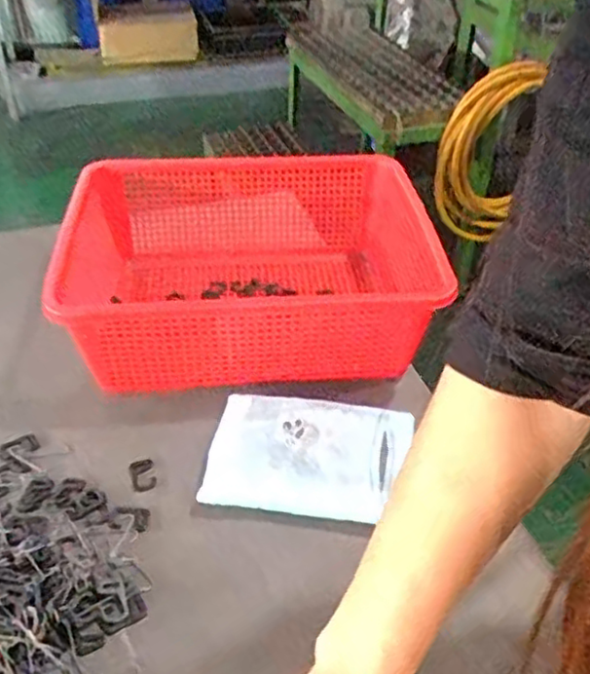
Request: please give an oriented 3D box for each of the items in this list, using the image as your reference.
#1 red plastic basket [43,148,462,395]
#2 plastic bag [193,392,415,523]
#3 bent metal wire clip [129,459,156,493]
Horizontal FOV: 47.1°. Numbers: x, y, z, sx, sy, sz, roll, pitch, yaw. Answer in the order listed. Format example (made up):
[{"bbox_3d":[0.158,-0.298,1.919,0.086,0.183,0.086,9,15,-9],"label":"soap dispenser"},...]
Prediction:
[{"bbox_3d":[-0.043,-0.071,0.674,0.342,0.111,0.270,-3,40,-6],"label":"red plastic basket"},{"bbox_3d":[0.011,0.096,0.544,0.153,0.028,0.105,6,40,5],"label":"plastic bag"},{"bbox_3d":[-0.123,0.111,0.546,0.019,0.004,0.032,-9,41,-13],"label":"bent metal wire clip"}]

